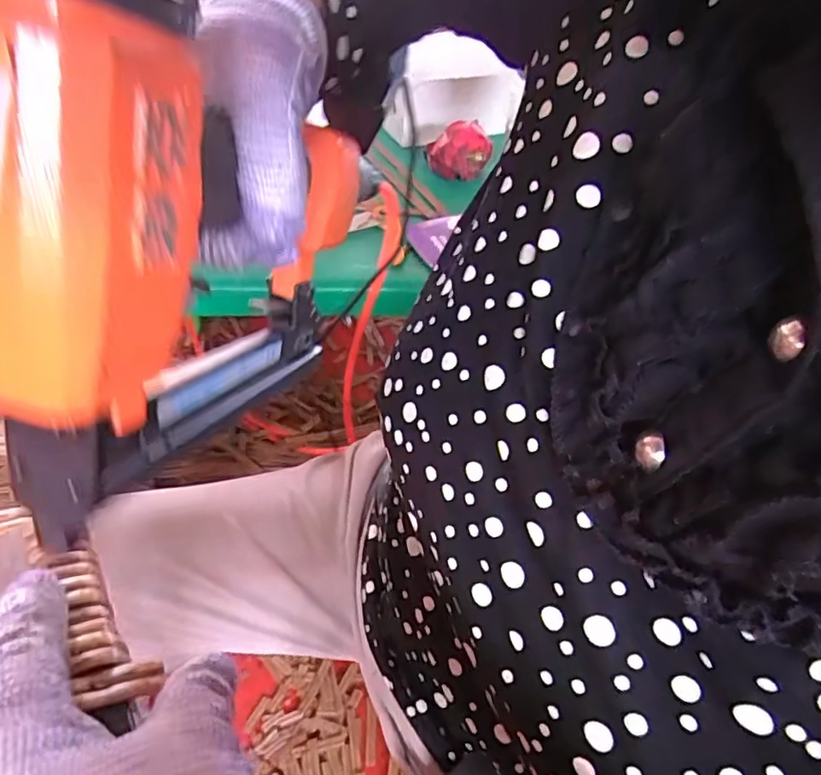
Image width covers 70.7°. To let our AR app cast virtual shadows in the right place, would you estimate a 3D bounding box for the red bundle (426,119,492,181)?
[{"bbox_3d":[0.060,-0.292,0.726,0.076,0.064,0.053,5,44,2],"label":"red bundle"}]

